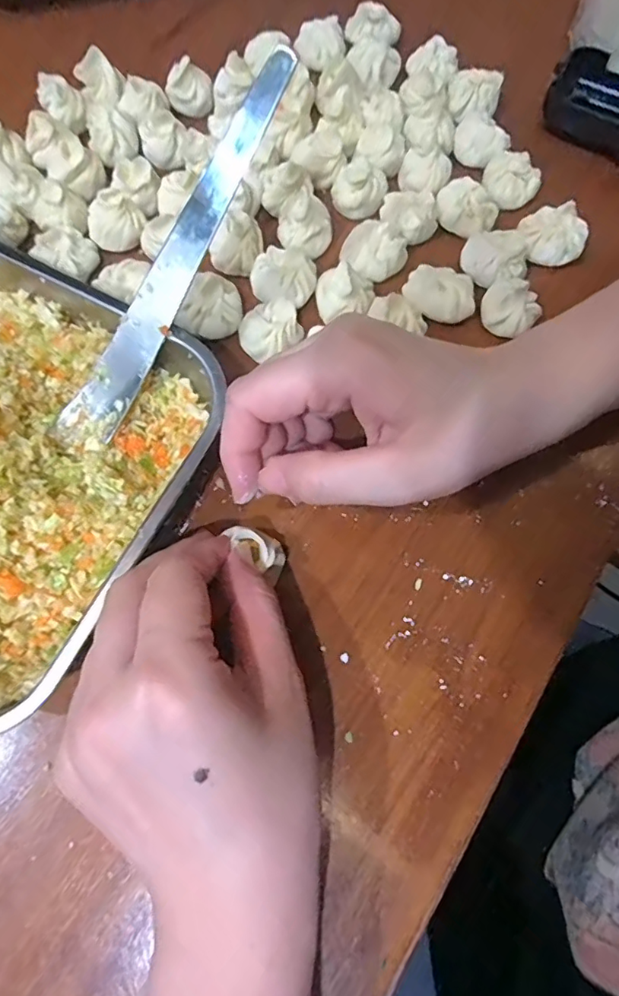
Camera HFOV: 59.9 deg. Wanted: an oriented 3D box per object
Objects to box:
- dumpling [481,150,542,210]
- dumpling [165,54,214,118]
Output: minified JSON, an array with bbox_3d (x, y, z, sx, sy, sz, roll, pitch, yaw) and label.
[{"bbox_3d":[0.115,-0.180,0.308,0.031,0.017,0.031,0,74,-1],"label":"dumpling"},{"bbox_3d":[-0.070,-0.241,0.316,0.026,0.022,0.017,-21,76,-7],"label":"dumpling"}]

